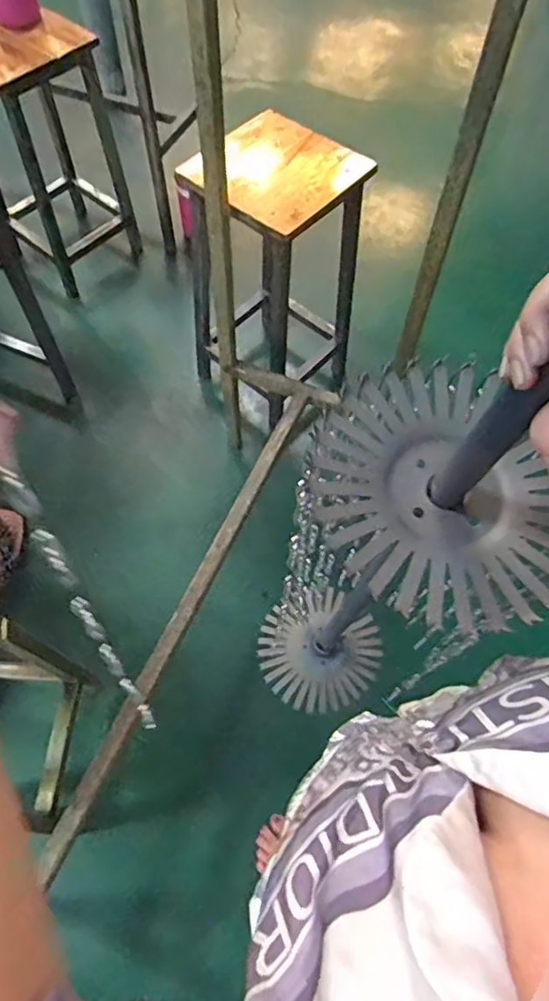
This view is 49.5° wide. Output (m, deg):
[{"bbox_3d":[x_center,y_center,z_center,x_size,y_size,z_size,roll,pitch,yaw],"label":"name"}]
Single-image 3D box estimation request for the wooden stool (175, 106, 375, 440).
[{"bbox_3d":[-0.014,-0.552,1.510,0.329,0.651,0.327,31,66,15],"label":"wooden stool"}]

